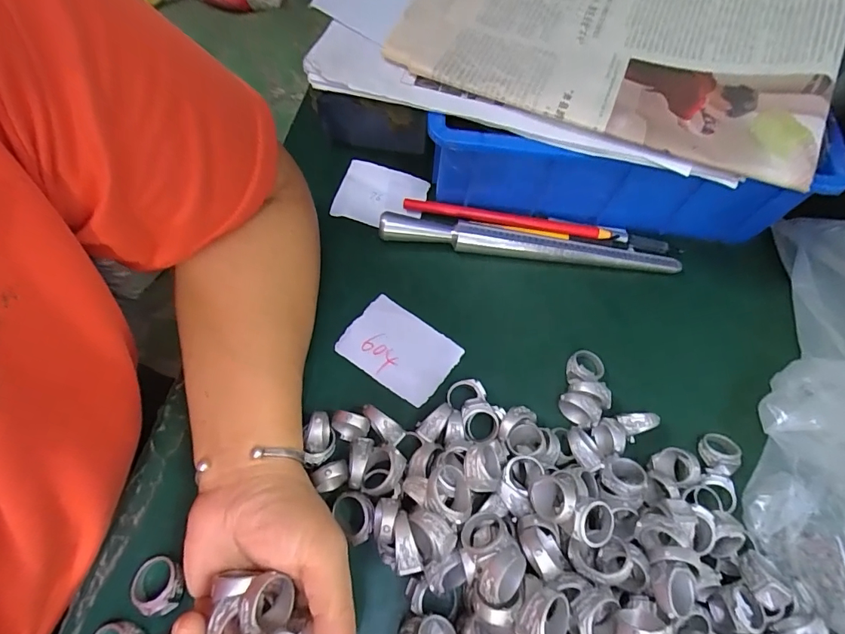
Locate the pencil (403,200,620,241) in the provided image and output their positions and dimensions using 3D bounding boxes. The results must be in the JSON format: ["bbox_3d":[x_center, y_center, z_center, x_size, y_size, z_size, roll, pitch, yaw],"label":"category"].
[{"bbox_3d":[0.069,-0.079,0.357,0.169,0.012,0.010,11,64,1],"label":"pencil"}]

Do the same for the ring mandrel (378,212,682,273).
[{"bbox_3d":[0.084,-0.061,0.345,0.231,0.020,0.022,8,64,0],"label":"ring mandrel"}]

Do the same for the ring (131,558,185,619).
[{"bbox_3d":[-0.144,0.146,0.240,0.029,0.012,0.024,29,66,10],"label":"ring"}]

